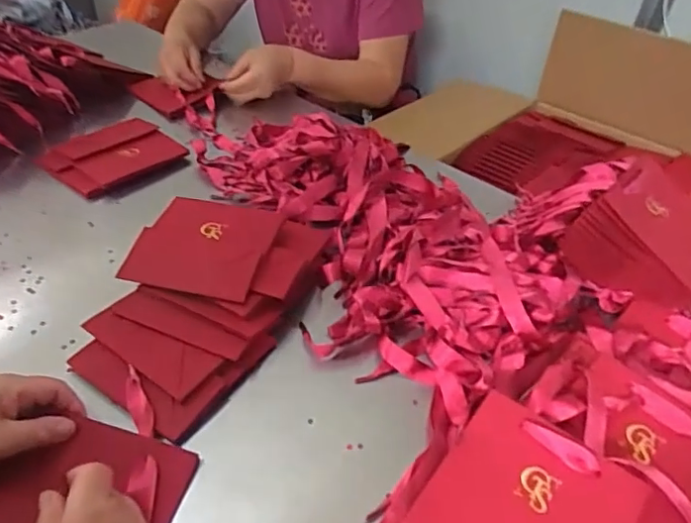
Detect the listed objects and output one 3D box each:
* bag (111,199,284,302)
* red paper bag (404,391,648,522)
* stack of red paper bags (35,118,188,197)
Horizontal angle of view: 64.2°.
[{"bbox_3d":[-0.154,-0.018,0.597,0.141,0.008,0.131,11,50,12],"label":"bag"},{"bbox_3d":[0.141,0.193,0.432,0.139,0.008,0.136,30,63,25],"label":"red paper bag"},{"bbox_3d":[-0.330,-0.152,0.789,0.132,0.030,0.165,32,47,27],"label":"stack of red paper bags"}]

